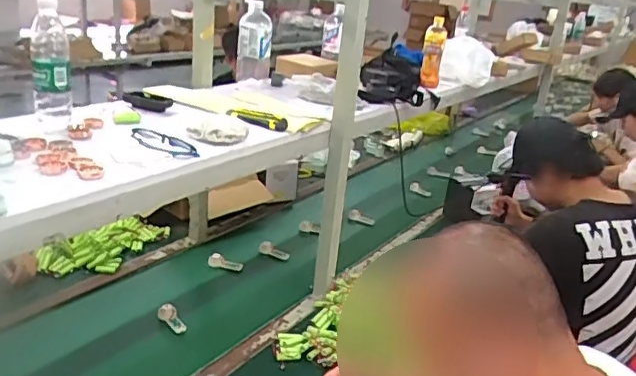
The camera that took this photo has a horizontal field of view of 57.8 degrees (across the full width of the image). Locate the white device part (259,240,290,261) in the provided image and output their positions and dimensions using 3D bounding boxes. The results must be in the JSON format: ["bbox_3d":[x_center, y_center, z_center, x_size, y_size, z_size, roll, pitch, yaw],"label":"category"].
[{"bbox_3d":[-0.123,0.180,1.635,0.090,0.031,0.025,24,23,4],"label":"white device part"}]

